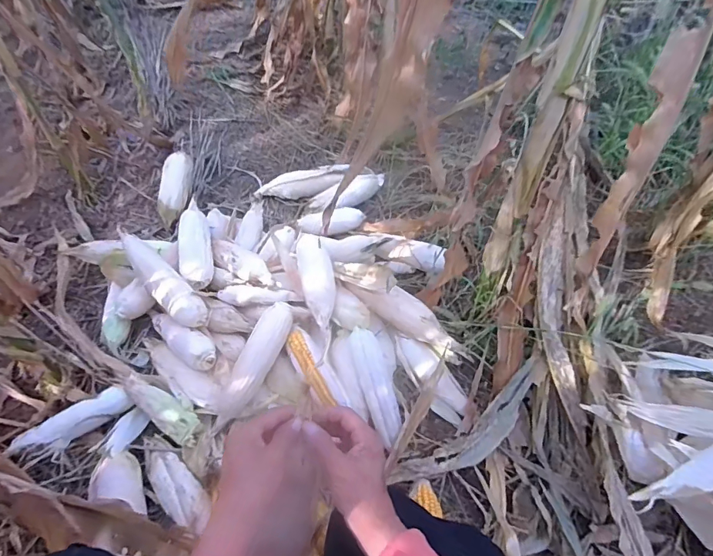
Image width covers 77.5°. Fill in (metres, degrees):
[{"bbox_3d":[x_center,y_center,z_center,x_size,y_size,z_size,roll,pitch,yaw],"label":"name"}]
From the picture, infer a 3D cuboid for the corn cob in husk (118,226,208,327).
[{"bbox_3d":[-0.390,-0.001,0.872,0.254,0.074,0.062,34,59,27],"label":"corn cob in husk"}]

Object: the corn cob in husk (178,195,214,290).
[{"bbox_3d":[-0.345,-0.073,0.954,0.066,0.061,0.236,-12,51,-8],"label":"corn cob in husk"}]

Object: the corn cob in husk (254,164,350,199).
[{"bbox_3d":[-0.150,-0.247,1.170,0.227,0.046,0.064,-11,51,-7],"label":"corn cob in husk"}]

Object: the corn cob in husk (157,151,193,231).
[{"bbox_3d":[-0.463,-0.229,1.142,0.079,0.062,0.243,-9,51,-5],"label":"corn cob in husk"}]

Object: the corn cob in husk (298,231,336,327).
[{"bbox_3d":[-0.077,-0.004,0.872,0.066,0.057,0.220,-10,51,-6],"label":"corn cob in husk"}]

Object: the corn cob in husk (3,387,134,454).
[{"bbox_3d":[-0.492,0.249,0.766,0.202,0.038,0.054,-25,54,-18],"label":"corn cob in husk"}]

